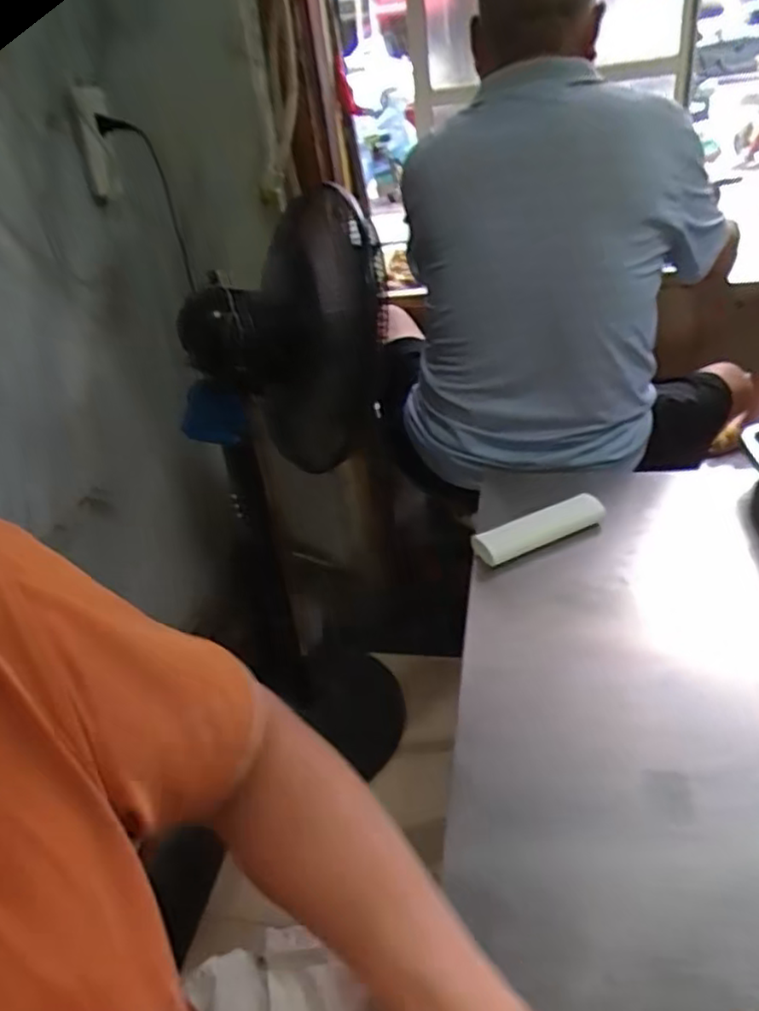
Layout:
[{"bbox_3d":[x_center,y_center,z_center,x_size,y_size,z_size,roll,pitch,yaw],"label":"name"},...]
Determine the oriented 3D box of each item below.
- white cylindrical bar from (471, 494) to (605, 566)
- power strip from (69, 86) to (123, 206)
[{"bbox_3d":[0.193,0.030,0.818,0.172,0.031,0.046,-18,34,-13],"label":"white cylindrical bar"},{"bbox_3d":[-0.463,-0.588,1.104,0.056,0.229,0.032,-22,70,-21],"label":"power strip"}]

